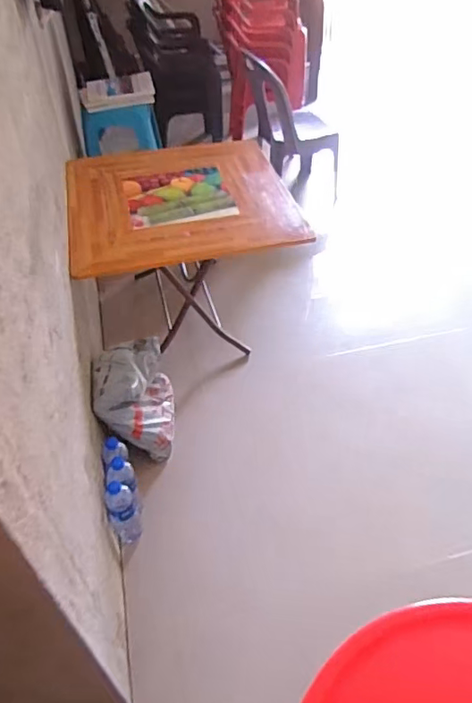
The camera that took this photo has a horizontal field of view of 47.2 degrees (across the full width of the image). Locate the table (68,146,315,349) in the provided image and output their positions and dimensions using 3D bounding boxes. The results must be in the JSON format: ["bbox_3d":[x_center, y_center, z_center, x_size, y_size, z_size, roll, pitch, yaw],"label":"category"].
[{"bbox_3d":[-0.163,-0.319,1.800,0.678,0.444,0.701,-9,45,-6],"label":"table"}]

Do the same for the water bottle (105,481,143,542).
[{"bbox_3d":[-0.277,0.395,1.347,0.077,0.229,0.061,-17,47,-15],"label":"water bottle"}]

